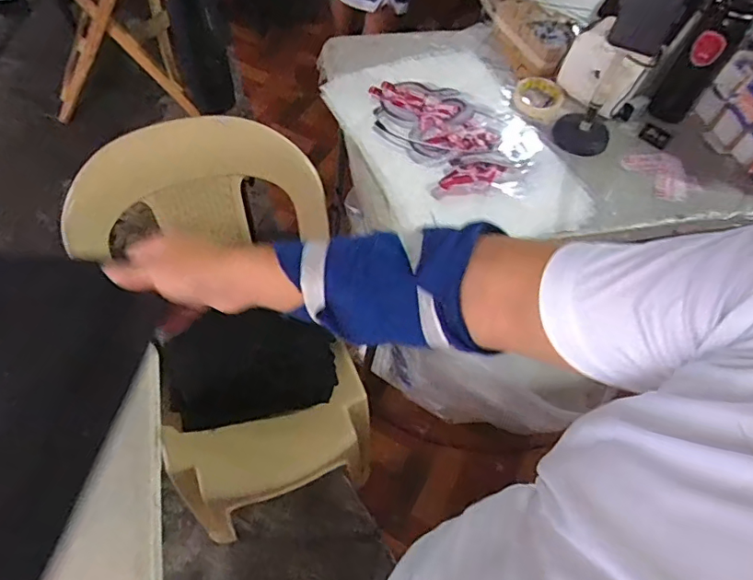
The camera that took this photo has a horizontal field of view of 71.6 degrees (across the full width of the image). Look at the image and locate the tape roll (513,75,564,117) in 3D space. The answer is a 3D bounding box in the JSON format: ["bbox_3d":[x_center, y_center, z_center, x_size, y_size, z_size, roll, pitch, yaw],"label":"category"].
[{"bbox_3d":[0.351,-0.420,1.132,0.102,0.022,0.097,1,61,-3],"label":"tape roll"}]

